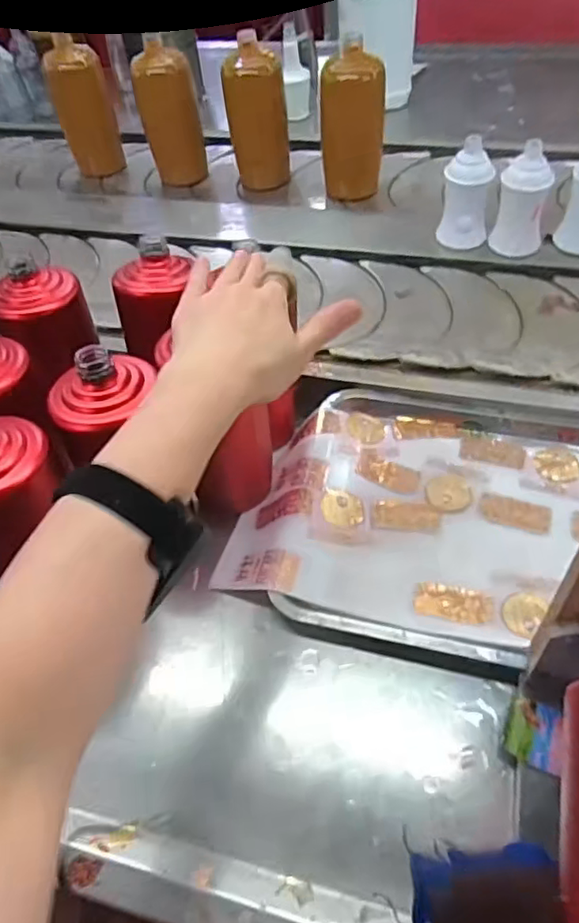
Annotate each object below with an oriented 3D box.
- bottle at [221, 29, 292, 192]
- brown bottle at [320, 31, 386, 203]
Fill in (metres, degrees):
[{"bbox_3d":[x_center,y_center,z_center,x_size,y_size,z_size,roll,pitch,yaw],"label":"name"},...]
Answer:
[{"bbox_3d":[-0.044,-0.477,0.877,0.086,0.190,0.060,-8,50,-2],"label":"bottle"},{"bbox_3d":[0.088,-0.461,0.843,0.063,0.174,0.061,-37,57,-23],"label":"brown bottle"}]

